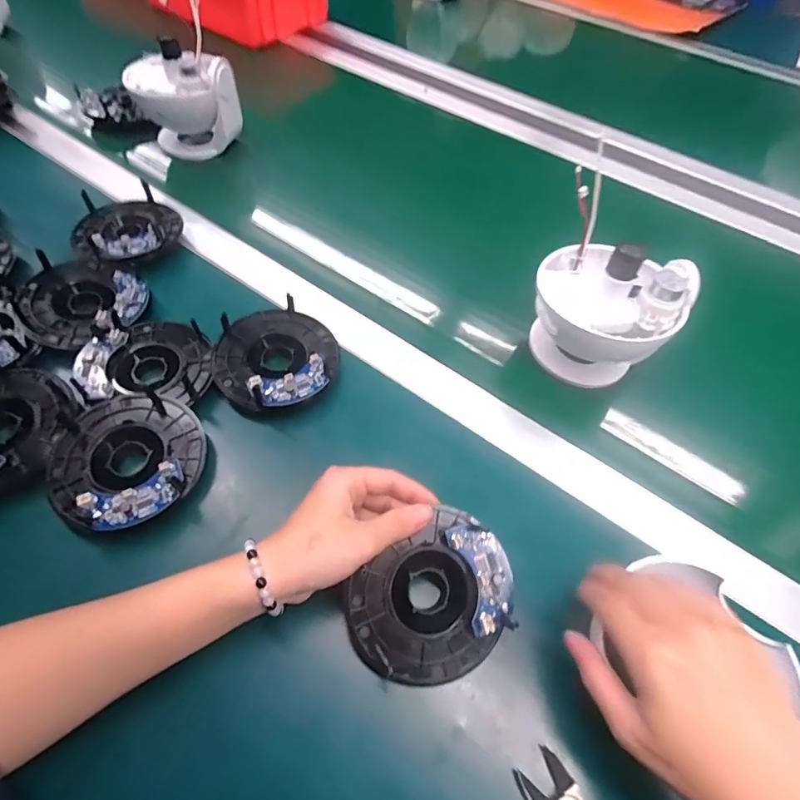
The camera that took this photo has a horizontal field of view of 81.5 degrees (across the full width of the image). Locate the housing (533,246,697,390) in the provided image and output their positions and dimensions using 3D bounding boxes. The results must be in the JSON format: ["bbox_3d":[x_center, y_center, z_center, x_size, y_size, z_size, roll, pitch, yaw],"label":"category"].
[{"bbox_3d":[0.172,-0.078,0.399,0.114,0.109,0.097,37,60,20],"label":"housing"}]

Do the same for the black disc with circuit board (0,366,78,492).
[{"bbox_3d":[-0.293,0.017,0.340,0.094,0.018,0.100,2,55,-3],"label":"black disc with circuit board"}]

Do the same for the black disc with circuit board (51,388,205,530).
[{"bbox_3d":[-0.193,0.041,0.332,0.099,0.020,0.098,2,55,-3],"label":"black disc with circuit board"}]

